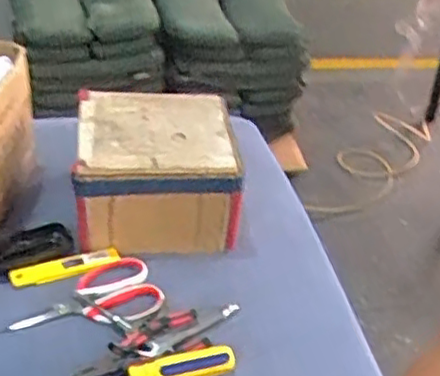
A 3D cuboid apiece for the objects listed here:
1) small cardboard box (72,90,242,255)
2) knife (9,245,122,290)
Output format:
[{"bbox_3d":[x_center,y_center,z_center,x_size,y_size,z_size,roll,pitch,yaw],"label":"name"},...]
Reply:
[{"bbox_3d":[-0.084,-0.022,0.912,0.208,0.136,0.209,-1,35,-8],"label":"small cardboard box"},{"bbox_3d":[-0.192,0.097,0.829,0.133,0.018,0.026,-13,38,-24],"label":"knife"}]

